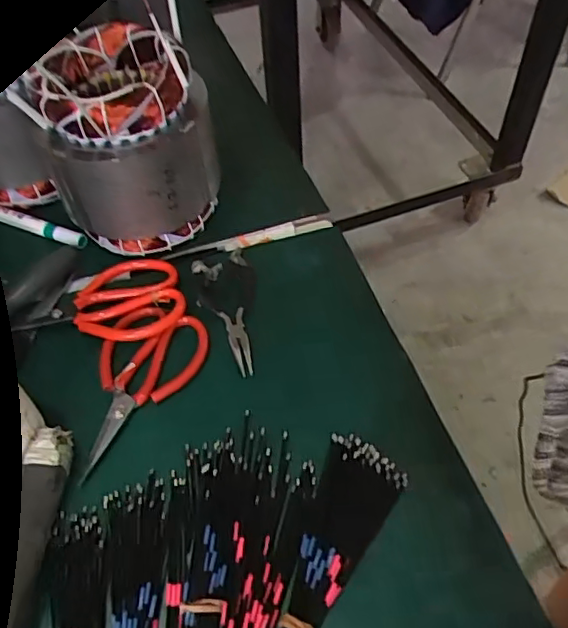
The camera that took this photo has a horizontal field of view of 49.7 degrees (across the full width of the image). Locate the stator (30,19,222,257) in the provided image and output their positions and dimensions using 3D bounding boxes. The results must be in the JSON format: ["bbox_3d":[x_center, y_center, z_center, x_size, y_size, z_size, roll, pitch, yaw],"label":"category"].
[{"bbox_3d":[-0.124,-0.144,0.543,0.114,0.160,0.128,12,55,8],"label":"stator"}]

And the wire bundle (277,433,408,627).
[{"bbox_3d":[0.031,0.175,0.403,0.055,0.025,0.212,16,56,11],"label":"wire bundle"}]

